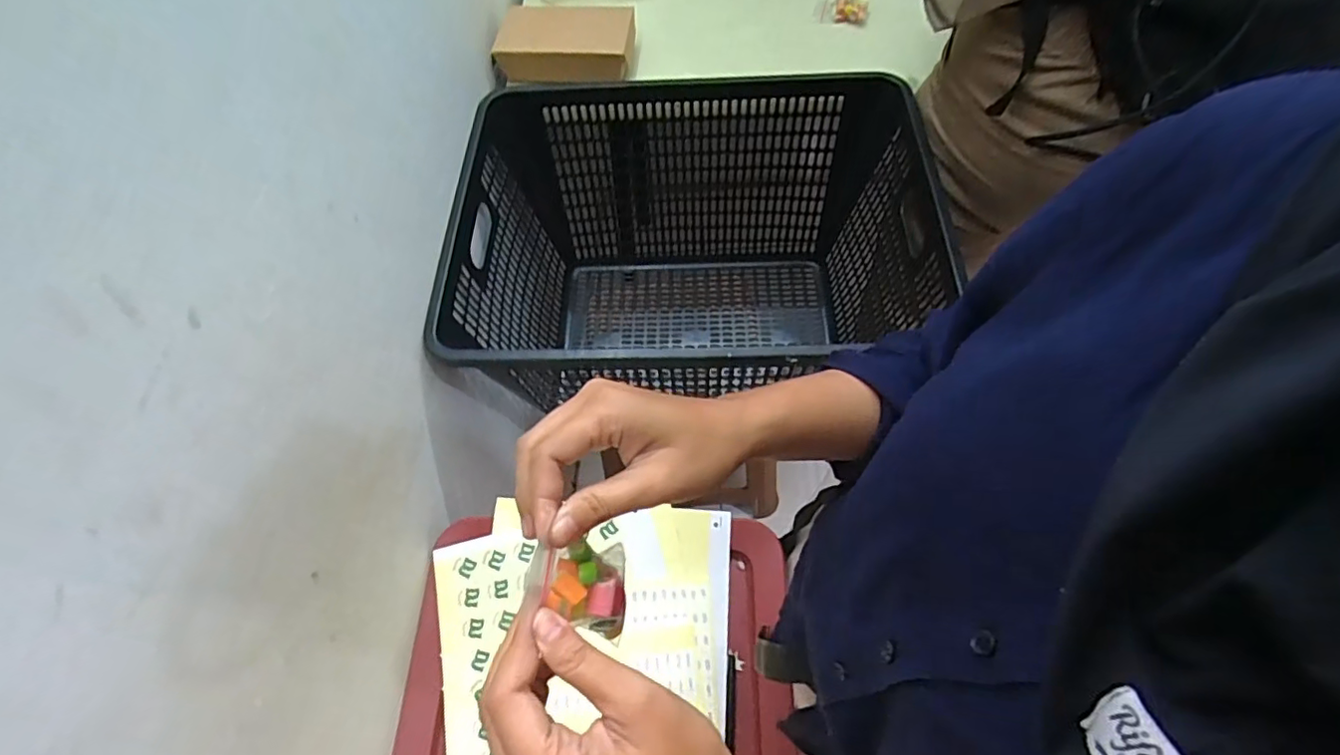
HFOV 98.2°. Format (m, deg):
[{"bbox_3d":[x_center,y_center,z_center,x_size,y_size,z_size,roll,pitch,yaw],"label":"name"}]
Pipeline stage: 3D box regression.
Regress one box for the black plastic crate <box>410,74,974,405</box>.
[{"bbox_3d":[0.045,-0.138,0.814,0.571,0.333,0.438,-1,62,3],"label":"black plastic crate"}]

